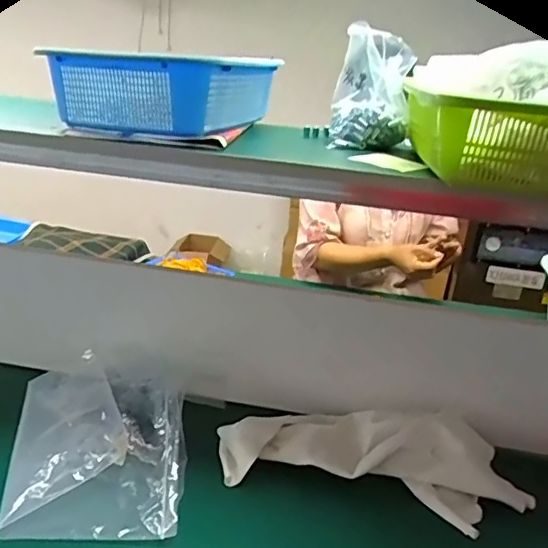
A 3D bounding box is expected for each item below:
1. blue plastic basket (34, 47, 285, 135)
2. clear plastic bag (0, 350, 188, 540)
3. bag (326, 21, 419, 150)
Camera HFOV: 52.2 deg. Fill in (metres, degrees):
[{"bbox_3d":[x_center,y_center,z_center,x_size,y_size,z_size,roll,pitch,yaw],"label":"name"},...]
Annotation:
[{"bbox_3d":[-0.131,-0.240,0.727,0.195,0.085,0.234,12,23,15],"label":"blue plastic basket"},{"bbox_3d":[-0.247,0.220,0.791,0.230,0.066,0.330,1,23,-11],"label":"clear plastic bag"},{"bbox_3d":[0.130,-0.245,0.738,0.096,0.144,0.086,8,22,6],"label":"bag"}]

